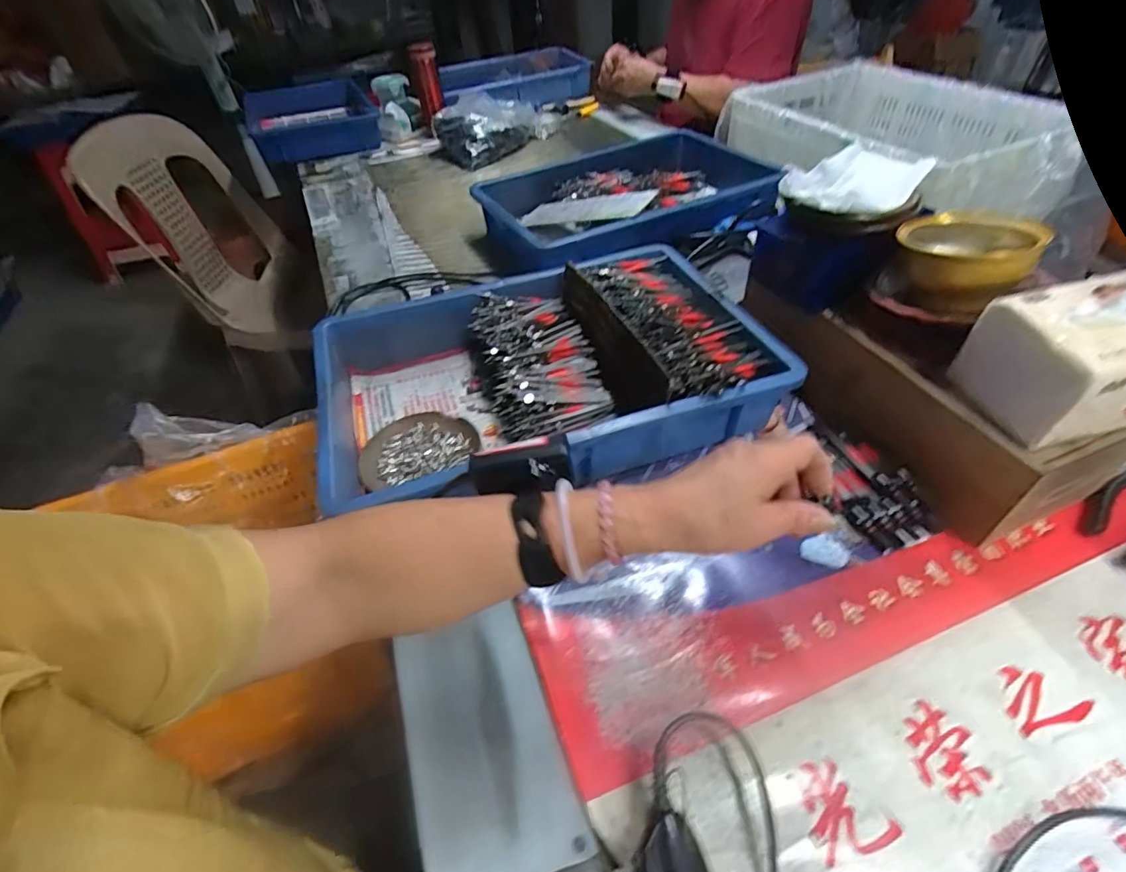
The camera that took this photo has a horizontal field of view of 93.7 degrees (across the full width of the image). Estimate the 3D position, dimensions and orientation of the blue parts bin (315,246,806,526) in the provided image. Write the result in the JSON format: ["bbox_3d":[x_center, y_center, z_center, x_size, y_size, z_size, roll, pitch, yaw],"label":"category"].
[{"bbox_3d":[-0.022,-0.068,0.554,0.424,0.089,0.286,-16,47,-11],"label":"blue parts bin"}]

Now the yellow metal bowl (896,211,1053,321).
[{"bbox_3d":[0.324,-0.141,0.436,0.096,0.060,0.099,28,54,28],"label":"yellow metal bowl"}]

